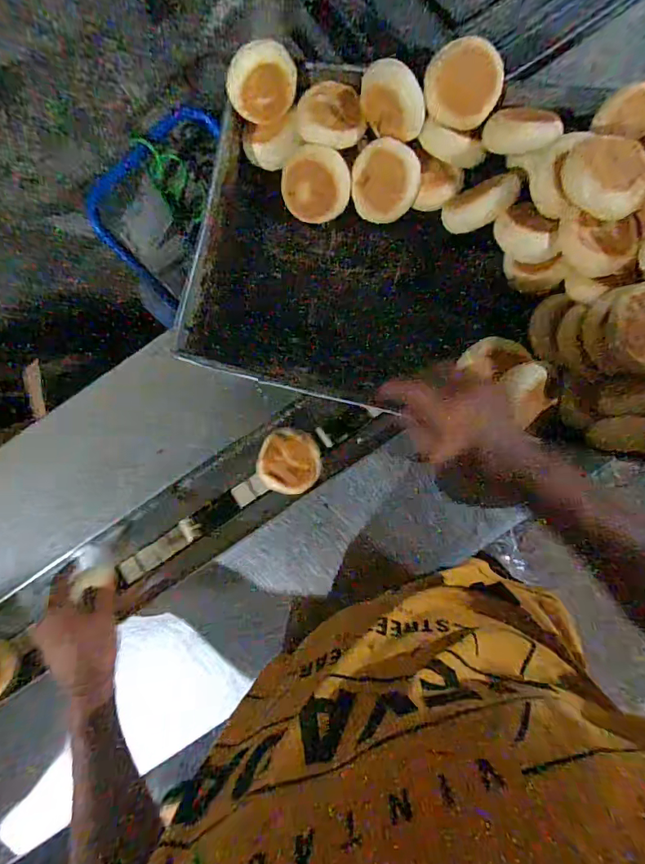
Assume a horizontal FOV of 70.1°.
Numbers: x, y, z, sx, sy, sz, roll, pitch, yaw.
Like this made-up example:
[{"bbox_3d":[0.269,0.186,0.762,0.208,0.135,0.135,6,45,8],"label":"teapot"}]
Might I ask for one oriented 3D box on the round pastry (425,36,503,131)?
[{"bbox_3d":[0.152,-0.375,0.497,0.077,0.022,0.076,12,130,15],"label":"round pastry"}]

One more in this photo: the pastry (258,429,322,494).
[{"bbox_3d":[-0.041,0.037,0.577,0.075,0.013,0.076,0,87,3],"label":"pastry"}]

